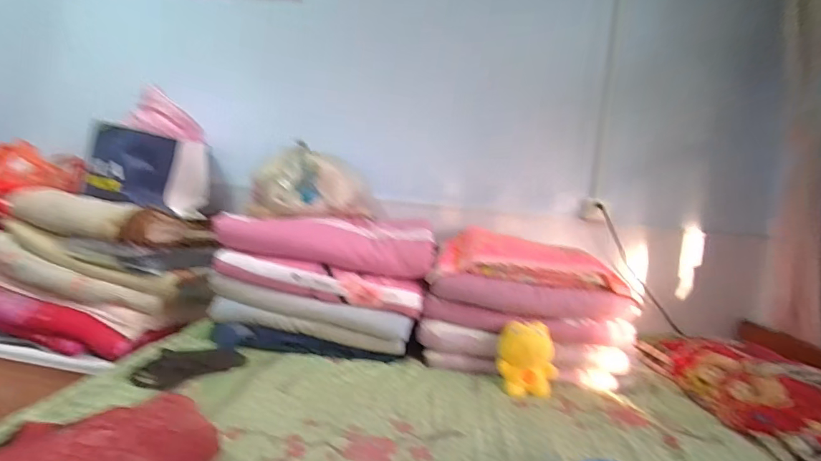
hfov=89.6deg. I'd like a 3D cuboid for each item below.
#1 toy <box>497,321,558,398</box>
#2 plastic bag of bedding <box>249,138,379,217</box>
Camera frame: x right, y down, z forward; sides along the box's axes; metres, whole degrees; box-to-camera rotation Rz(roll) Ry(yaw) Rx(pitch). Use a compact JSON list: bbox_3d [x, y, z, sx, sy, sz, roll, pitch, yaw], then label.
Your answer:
[{"bbox_3d":[0.343,0.375,1.218,0.163,0.204,0.089,7,-7,13],"label":"toy"},{"bbox_3d":[-0.328,-0.159,1.488,0.247,0.215,0.407,9,5,32],"label":"plastic bag of bedding"}]

